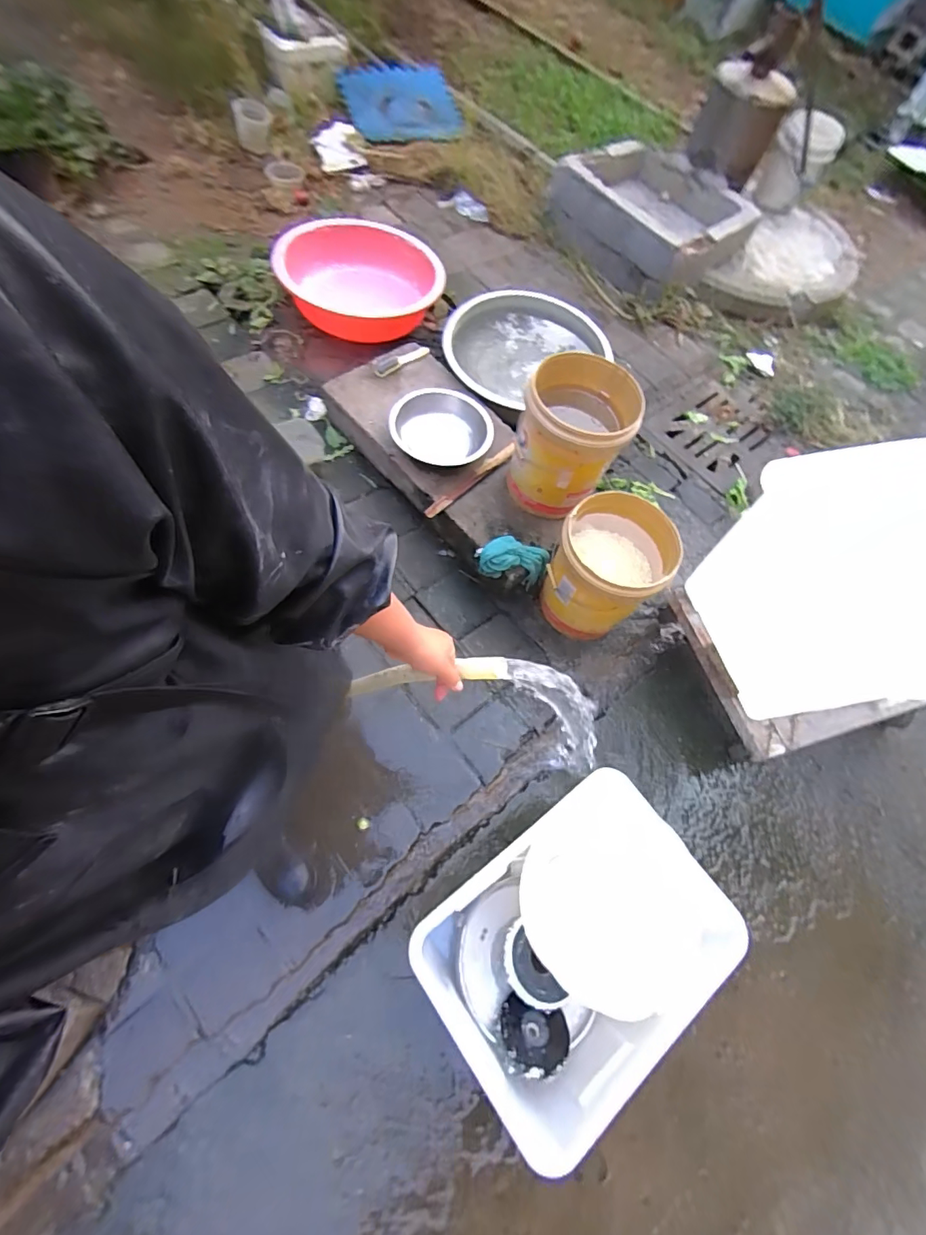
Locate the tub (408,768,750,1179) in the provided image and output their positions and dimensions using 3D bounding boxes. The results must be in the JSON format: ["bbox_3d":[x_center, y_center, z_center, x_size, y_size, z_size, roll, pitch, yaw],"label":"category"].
[{"bbox_3d":[0.216,0.629,0.975,0.533,0.221,0.388,-32,73,-20],"label":"tub"}]

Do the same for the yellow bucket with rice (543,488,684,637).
[{"bbox_3d":[0.372,-0.117,1.314,0.261,0.311,0.269,3,64,-7],"label":"yellow bucket with rice"}]

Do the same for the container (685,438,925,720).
[{"bbox_3d":[0.961,-0.066,1.114,0.642,0.378,0.483,-6,66,-11],"label":"container"}]

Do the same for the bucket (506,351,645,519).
[{"bbox_3d":[0.277,-0.462,1.292,0.277,0.304,0.286,3,64,-7],"label":"bucket"}]

